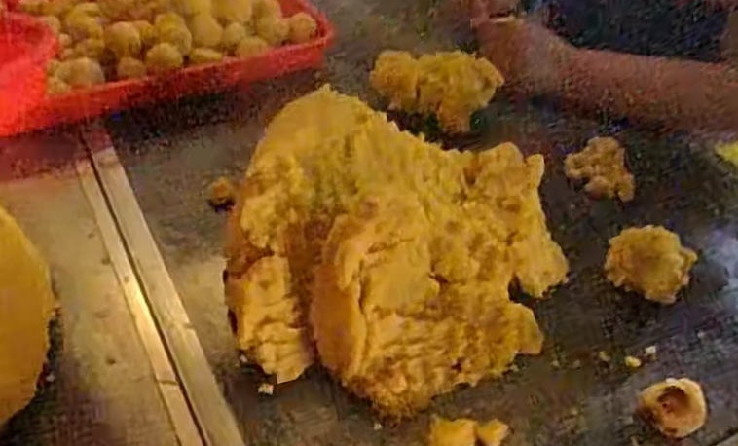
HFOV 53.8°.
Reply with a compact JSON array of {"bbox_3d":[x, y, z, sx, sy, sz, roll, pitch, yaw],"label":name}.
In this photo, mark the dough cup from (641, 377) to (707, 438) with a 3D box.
[{"bbox_3d":[0.216,0.130,0.514,0.039,0.021,0.038,2,44,-2],"label":"dough cup"}]

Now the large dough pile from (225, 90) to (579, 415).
[{"bbox_3d":[0.027,0.009,0.557,0.232,0.114,0.230,2,44,-2],"label":"large dough pile"}]

